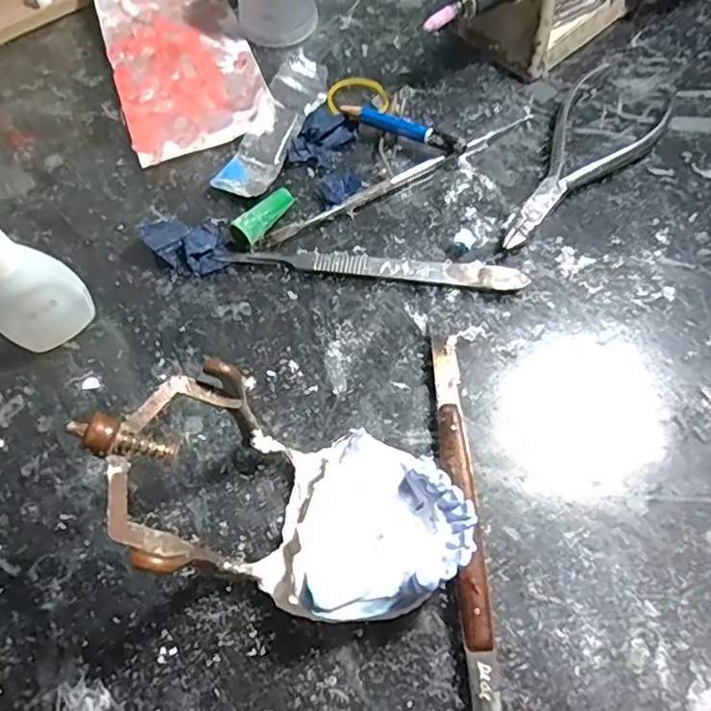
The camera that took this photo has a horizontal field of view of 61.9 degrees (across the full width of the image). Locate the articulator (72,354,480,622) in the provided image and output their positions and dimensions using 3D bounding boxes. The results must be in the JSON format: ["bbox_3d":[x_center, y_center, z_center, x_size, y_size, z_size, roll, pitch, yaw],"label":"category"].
[{"bbox_3d":[-0.020,0.047,0.193,0.118,0.061,0.066,9,65,6],"label":"articulator"}]

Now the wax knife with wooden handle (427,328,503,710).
[{"bbox_3d":[0.039,0.065,0.210,0.012,0.011,0.163,-3,65,0],"label":"wax knife with wooden handle"}]

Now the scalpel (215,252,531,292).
[{"bbox_3d":[0.007,-0.040,0.264,0.134,0.005,0.013,6,65,4],"label":"scalpel"}]

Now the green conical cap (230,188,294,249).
[{"bbox_3d":[-0.042,-0.062,0.271,0.011,0.013,0.037,33,70,16],"label":"green conical cap"}]

